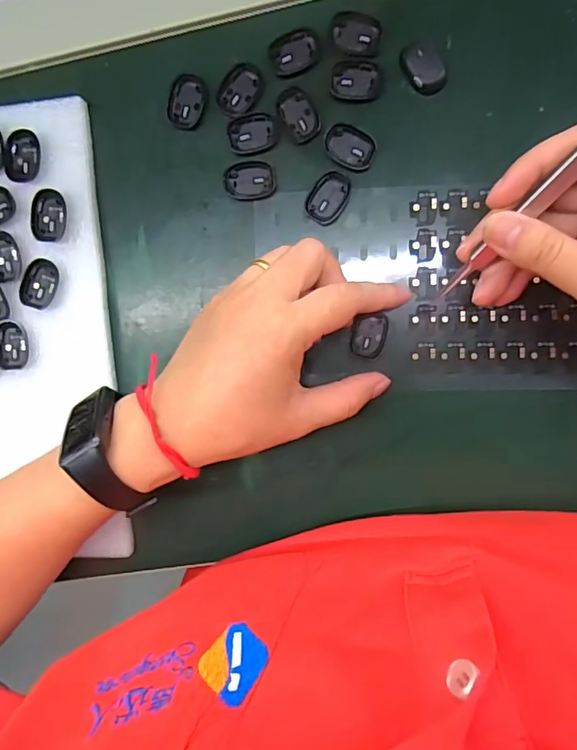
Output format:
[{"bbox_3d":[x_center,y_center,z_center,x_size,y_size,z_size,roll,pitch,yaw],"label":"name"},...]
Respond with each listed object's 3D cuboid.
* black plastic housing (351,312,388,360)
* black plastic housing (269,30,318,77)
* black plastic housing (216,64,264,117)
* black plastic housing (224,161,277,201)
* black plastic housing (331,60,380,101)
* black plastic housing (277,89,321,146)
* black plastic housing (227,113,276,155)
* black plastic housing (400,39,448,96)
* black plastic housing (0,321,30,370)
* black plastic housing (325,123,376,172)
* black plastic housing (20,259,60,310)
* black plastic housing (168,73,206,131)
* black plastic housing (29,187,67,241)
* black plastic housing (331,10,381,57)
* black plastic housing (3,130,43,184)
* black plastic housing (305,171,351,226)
[{"bbox_3d":[0.045,-0.022,0.279,0.019,0.004,0.026,9,97,3],"label":"black plastic housing"},{"bbox_3d":[0.003,-0.173,0.270,0.025,0.004,0.020,-21,94,6],"label":"black plastic housing"},{"bbox_3d":[-0.027,-0.155,0.274,0.021,0.004,0.028,33,97,0],"label":"black plastic housing"},{"bbox_3d":[-0.021,-0.107,0.278,0.028,0.004,0.020,2,96,4],"label":"black plastic housing"},{"bbox_3d":[0.036,-0.157,0.268,0.025,0.004,0.020,1,96,4],"label":"black plastic housing"},{"bbox_3d":[0.006,-0.141,0.272,0.018,0.004,0.030,-26,94,6],"label":"black plastic housing"},{"bbox_3d":[-0.020,-0.132,0.276,0.025,0.004,0.021,-5,96,5],"label":"black plastic housing"},{"bbox_3d":[0.071,-0.162,0.265,0.018,0.005,0.028,-29,93,7],"label":"black plastic housing"},{"bbox_3d":[-0.159,-0.016,0.288,0.020,0.004,0.027,7,97,3],"label":"black plastic housing"},{"bbox_3d":[0.033,-0.123,0.272,0.029,0.004,0.021,29,97,1],"label":"black plastic housing"},{"bbox_3d":[-0.140,-0.051,0.283,0.019,0.004,0.027,24,97,1],"label":"black plastic housing"},{"bbox_3d":[-0.056,-0.150,0.276,0.020,0.004,0.028,15,97,2],"label":"black plastic housing"},{"bbox_3d":[-0.133,-0.088,0.279,0.019,0.004,0.027,17,97,2],"label":"black plastic housing"},{"bbox_3d":[0.036,-0.180,0.266,0.026,0.004,0.021,6,97,3],"label":"black plastic housing"},{"bbox_3d":[-0.147,-0.121,0.279,0.021,0.004,0.028,9,97,3],"label":"black plastic housing"},{"bbox_3d":[0.022,-0.097,0.275,0.020,0.005,0.028,30,97,0],"label":"black plastic housing"}]

